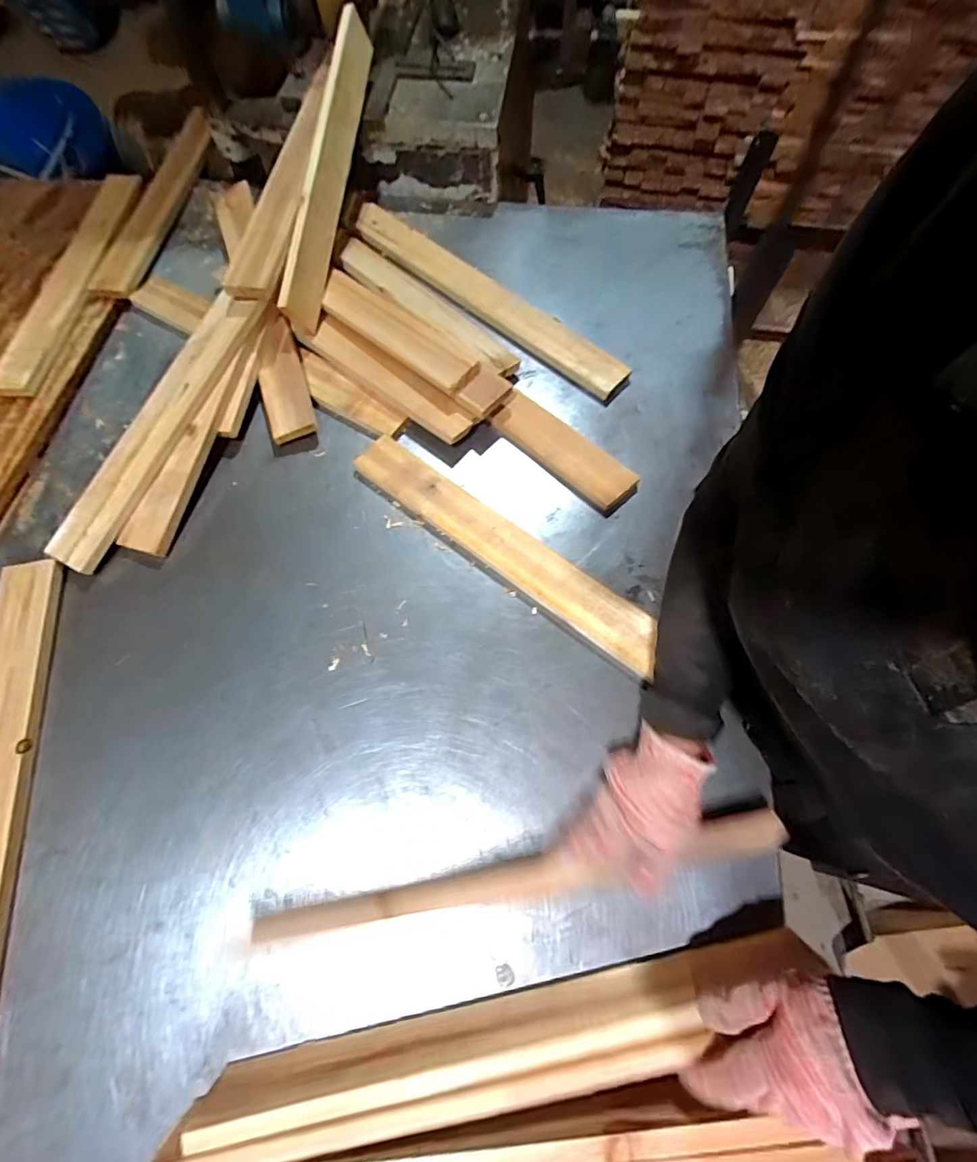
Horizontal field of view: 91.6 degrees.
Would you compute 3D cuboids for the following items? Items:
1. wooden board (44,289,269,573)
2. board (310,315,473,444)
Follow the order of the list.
[{"bbox_3d":[-0.403,-0.194,0.582,0.053,0.017,0.383,28,79,-10],"label":"wooden board"},{"bbox_3d":[-0.138,-0.272,0.640,0.275,0.024,0.044,39,73,14],"label":"board"}]

